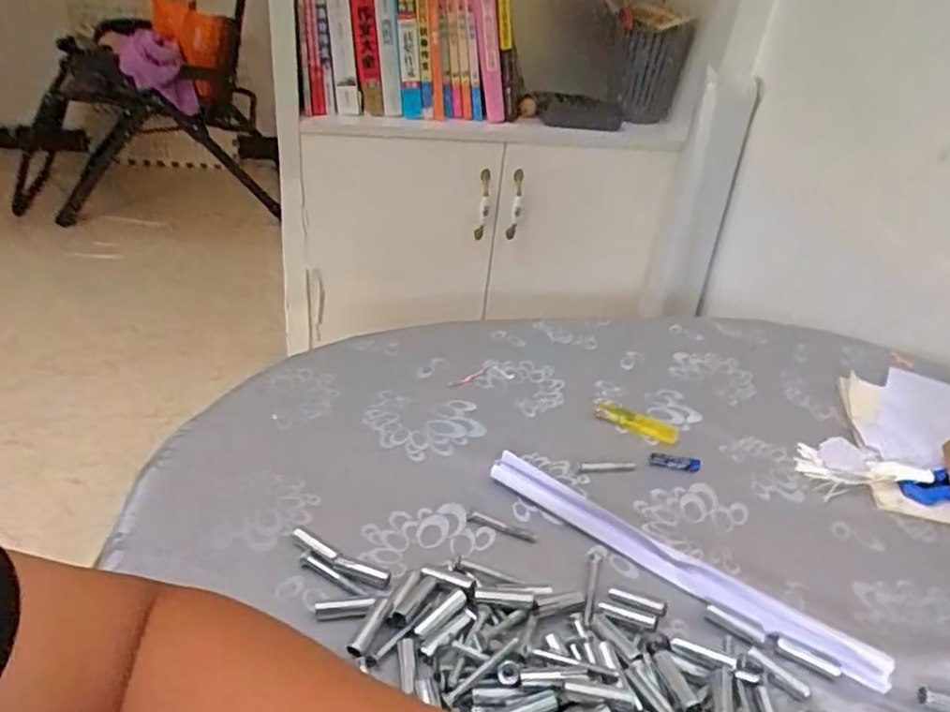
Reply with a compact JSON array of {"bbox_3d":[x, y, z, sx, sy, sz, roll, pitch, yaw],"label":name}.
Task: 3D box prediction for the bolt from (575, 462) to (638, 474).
[{"bbox_3d":[0.112,0.095,0.570,0.052,0.005,0.010,0,35,-9],"label":"bolt"}]

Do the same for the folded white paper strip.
[{"bbox_3d":[0.142,0.147,0.488,0.294,0.012,0.032,26,39,25],"label":"folded white paper strip"}]

